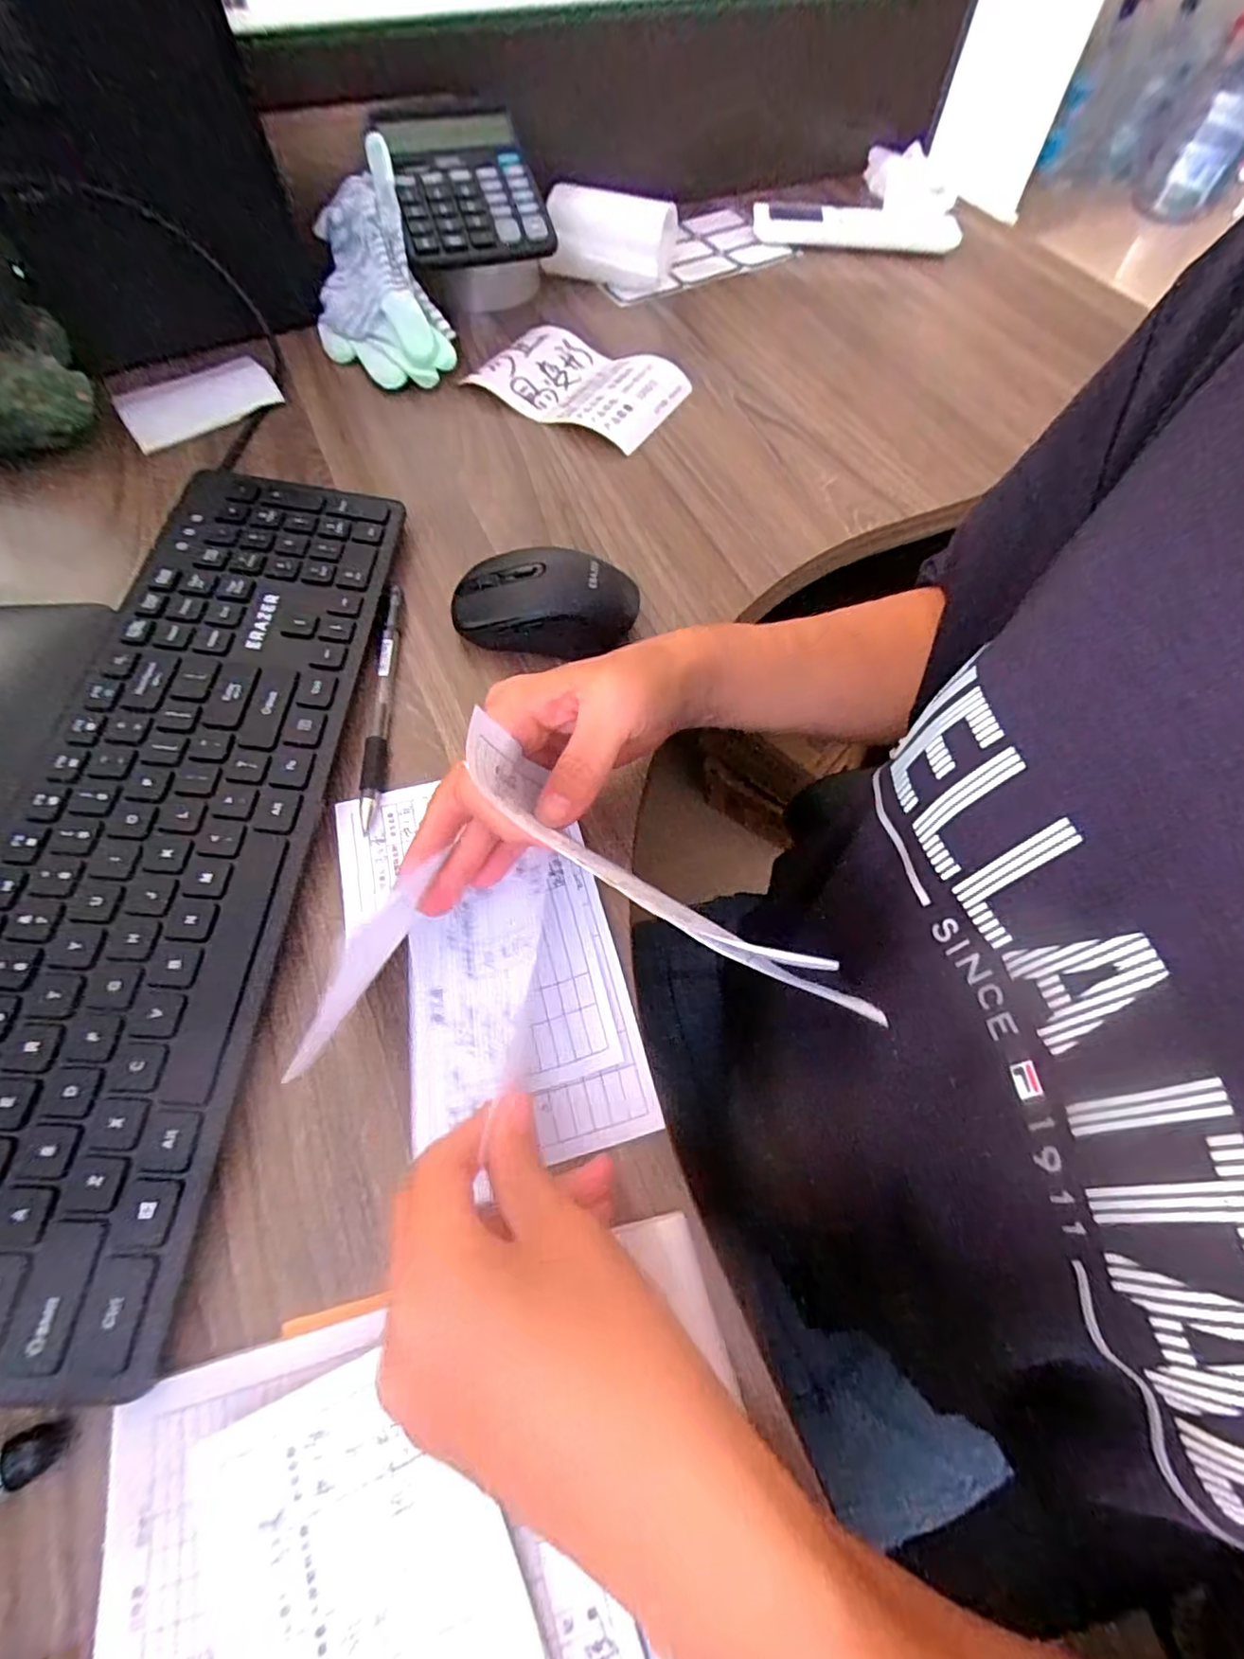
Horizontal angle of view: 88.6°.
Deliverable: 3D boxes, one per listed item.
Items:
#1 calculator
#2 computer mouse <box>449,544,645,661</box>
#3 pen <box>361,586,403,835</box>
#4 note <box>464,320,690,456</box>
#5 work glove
[{"bbox_3d":[-0.119,-0.508,0.503,0.117,0.019,0.145,-13,78,-13],"label":"calculator"},{"bbox_3d":[-0.043,-0.125,0.354,0.099,0.036,0.056,4,62,0],"label":"computer mouse"},{"bbox_3d":[-0.127,-0.070,0.338,0.011,0.010,0.153,-4,62,-4],"label":"pen"},{"bbox_3d":[-0.031,-0.343,0.484,0.145,0.016,0.096,28,65,12],"label":"note"},{"bbox_3d":[-0.196,-0.423,0.494,0.088,0.053,0.194,-19,80,-12],"label":"work glove"}]

